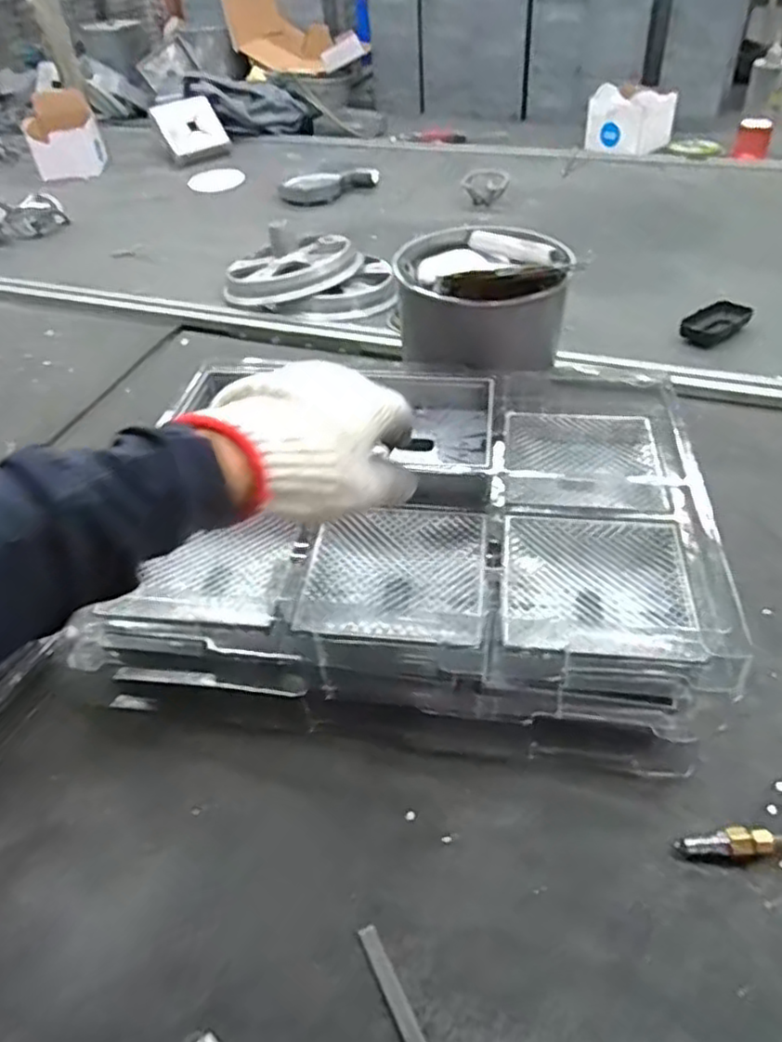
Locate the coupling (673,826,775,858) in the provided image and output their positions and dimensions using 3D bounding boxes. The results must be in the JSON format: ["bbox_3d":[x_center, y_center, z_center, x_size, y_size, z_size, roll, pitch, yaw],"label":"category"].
[{"bbox_3d":[0.213,0.207,0.441,0.055,0.017,0.017,-7,43,-4],"label":"coupling"}]

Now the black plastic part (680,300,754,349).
[{"bbox_3d":[0.430,-0.257,0.913,0.098,0.029,0.059,-35,51,-29],"label":"black plastic part"}]

